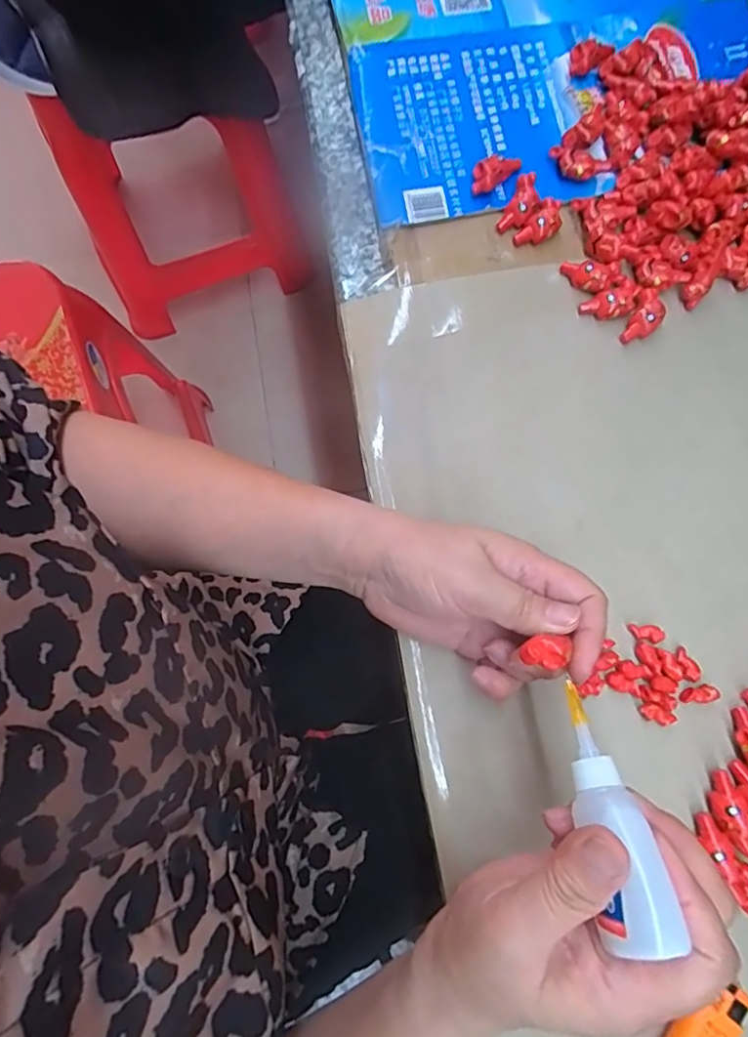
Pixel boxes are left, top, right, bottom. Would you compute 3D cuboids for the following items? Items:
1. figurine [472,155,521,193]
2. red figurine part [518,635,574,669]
[{"bbox_3d":[0.078,-0.219,0.365,0.038,0.015,0.014,-27,78,-6],"label":"figurine"},{"bbox_3d":[0.076,0.058,0.249,0.019,0.006,0.013,-3,77,1],"label":"red figurine part"}]

